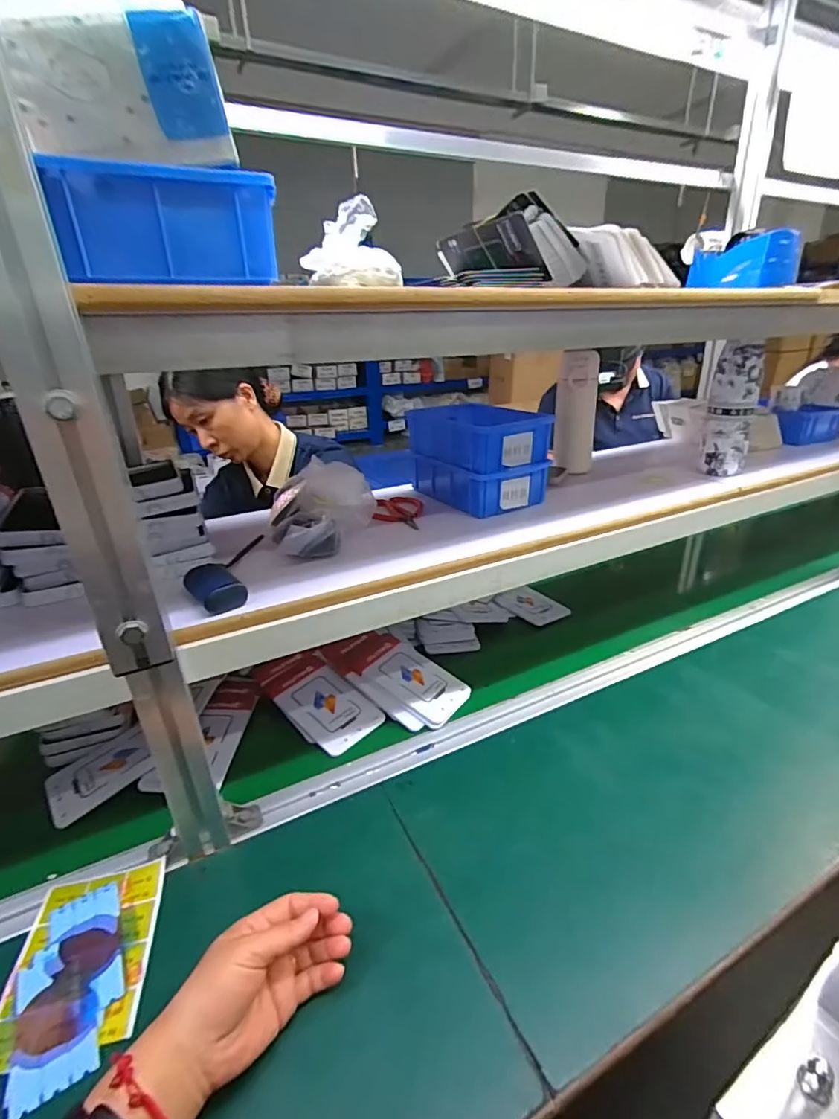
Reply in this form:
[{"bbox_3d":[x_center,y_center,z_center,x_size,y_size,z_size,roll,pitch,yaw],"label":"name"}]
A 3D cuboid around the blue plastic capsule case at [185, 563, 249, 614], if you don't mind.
[{"bbox_3d":[-0.198,0.026,0.504,0.046,0.026,0.072,-19,30,-33],"label":"blue plastic capsule case"}]

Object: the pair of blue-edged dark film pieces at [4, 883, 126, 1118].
[{"bbox_3d":[-0.276,0.334,0.408,0.069,0.009,0.145,-15,27,-26],"label":"pair of blue-edged dark film pieces"}]

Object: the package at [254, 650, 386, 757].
[{"bbox_3d":[-0.138,0.185,0.695,0.096,0.011,0.181,-27,46,-35],"label":"package"}]

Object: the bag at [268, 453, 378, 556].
[{"bbox_3d":[-0.110,-0.050,0.600,0.126,0.121,0.112,-8,25,-13],"label":"bag"}]

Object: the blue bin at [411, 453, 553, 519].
[{"bbox_3d":[0.082,-0.123,0.774,0.118,0.059,0.181,-18,29,-31],"label":"blue bin"}]

